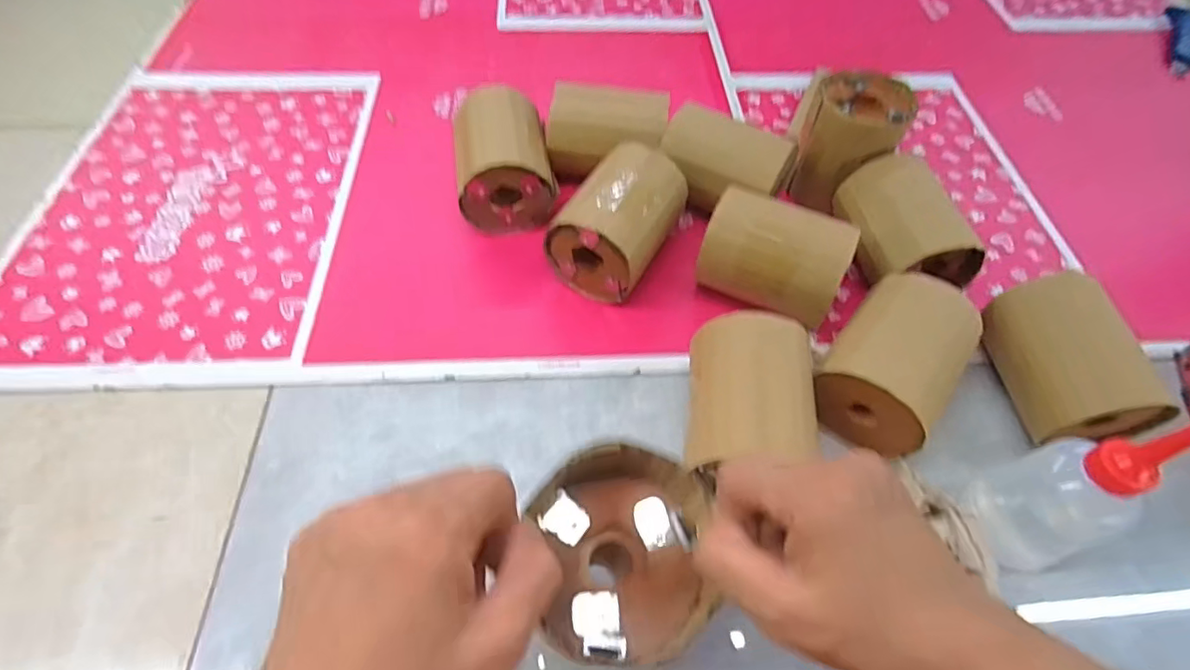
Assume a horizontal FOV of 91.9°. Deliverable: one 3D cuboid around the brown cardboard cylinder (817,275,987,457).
[{"bbox_3d":[0.220,0.022,0.428,0.084,0.090,0.112,36,62,20],"label":"brown cardboard cylinder"}]

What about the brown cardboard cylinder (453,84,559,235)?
[{"bbox_3d":[-0.086,-0.162,0.544,0.087,0.088,0.114,-5,56,-5],"label":"brown cardboard cylinder"}]

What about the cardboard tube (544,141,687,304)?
[{"bbox_3d":[0.022,-0.094,0.500,0.081,0.091,0.108,27,59,16],"label":"cardboard tube"}]

